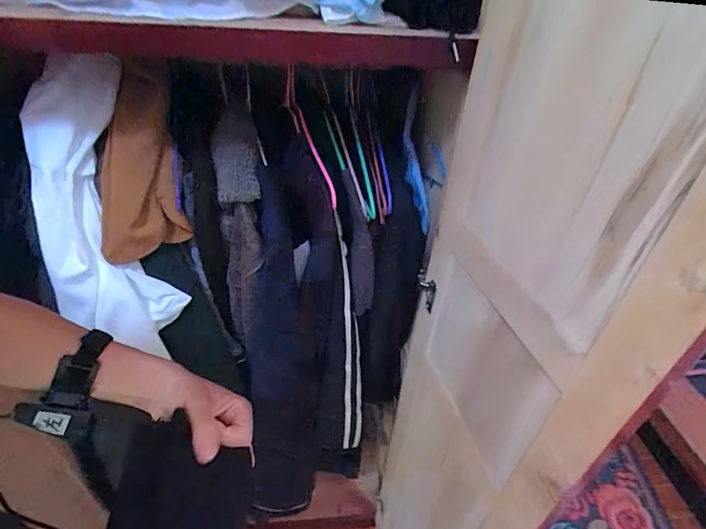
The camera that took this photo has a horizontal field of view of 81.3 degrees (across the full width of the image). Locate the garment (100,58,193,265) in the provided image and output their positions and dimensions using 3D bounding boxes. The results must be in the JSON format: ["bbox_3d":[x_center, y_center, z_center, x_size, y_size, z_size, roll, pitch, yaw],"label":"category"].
[{"bbox_3d":[-0.304,-0.136,0.598,0.103,0.262,0.062,0,0,0],"label":"garment"}]

